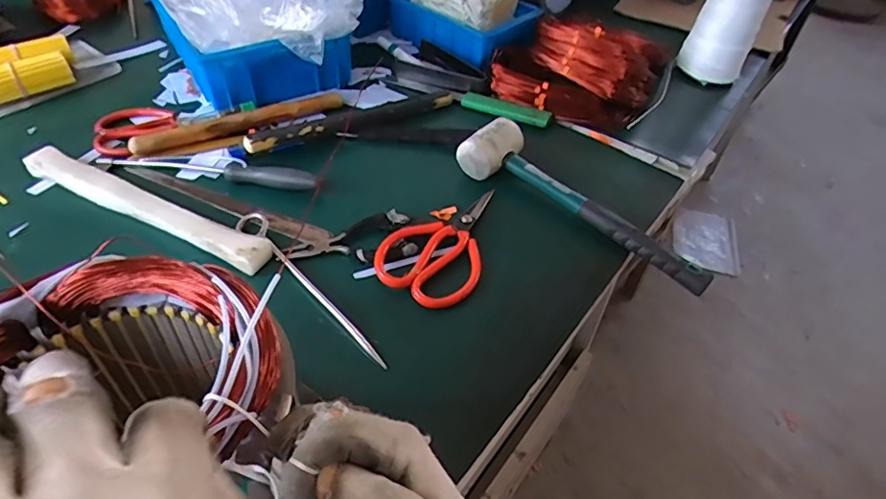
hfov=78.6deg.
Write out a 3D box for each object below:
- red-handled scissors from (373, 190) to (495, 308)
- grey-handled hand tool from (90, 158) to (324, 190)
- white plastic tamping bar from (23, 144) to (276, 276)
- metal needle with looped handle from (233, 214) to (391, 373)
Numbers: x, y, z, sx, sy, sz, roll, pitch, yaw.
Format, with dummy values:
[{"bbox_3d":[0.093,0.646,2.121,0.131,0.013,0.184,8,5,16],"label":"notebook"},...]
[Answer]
[{"bbox_3d":[0.003,-0.008,0.521,0.087,0.024,0.137,22,48,16],"label":"red-handled scissors"},{"bbox_3d":[-0.249,-0.089,0.581,0.239,0.017,0.022,9,46,4],"label":"grey-handled hand tool"},{"bbox_3d":[-0.297,-0.044,0.538,0.301,0.017,0.035,22,48,16],"label":"white plastic tamping bar"},{"bbox_3d":[-0.123,0.030,0.486,0.023,0.011,0.217,-31,56,-30],"label":"metal needle with looped handle"}]

